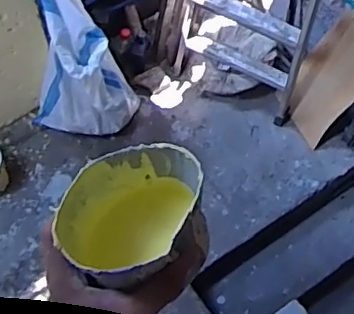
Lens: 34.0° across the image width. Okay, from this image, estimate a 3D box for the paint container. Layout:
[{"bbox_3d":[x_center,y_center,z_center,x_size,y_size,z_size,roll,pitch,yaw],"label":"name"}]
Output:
[{"bbox_3d":[-0.037,0.048,0.419,0.090,0.082,0.088,1,64,-1],"label":"paint container"}]

